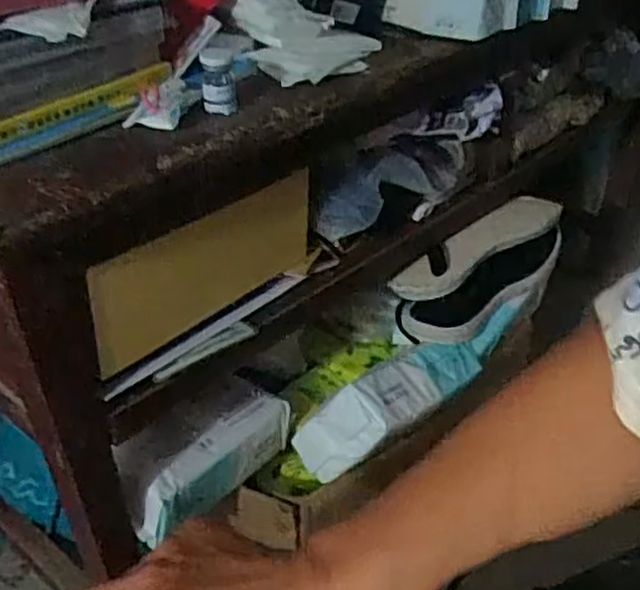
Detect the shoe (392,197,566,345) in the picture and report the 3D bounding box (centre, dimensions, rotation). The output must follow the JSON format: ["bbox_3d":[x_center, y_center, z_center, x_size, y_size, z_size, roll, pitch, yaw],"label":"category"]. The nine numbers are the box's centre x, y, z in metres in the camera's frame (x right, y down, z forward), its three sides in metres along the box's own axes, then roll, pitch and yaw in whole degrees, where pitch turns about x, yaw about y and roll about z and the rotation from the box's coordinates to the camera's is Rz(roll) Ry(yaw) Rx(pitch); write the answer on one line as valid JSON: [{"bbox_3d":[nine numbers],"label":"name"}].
[{"bbox_3d":[0.182,-0.035,0.765,0.254,0.070,0.075,-31,46,-34],"label":"shoe"}]

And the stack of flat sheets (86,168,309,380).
[{"bbox_3d":[-0.077,-0.021,0.525,0.016,0.094,0.211,28,39,24],"label":"stack of flat sheets"}]

